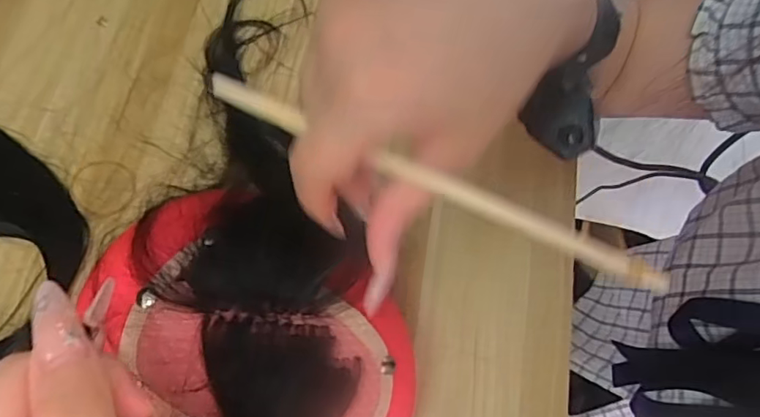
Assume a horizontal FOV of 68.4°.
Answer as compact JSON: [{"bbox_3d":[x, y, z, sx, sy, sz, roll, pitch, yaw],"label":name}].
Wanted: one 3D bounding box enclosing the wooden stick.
[{"bbox_3d":[0.019,-0.010,0.203,0.176,0.007,0.008,24,71,5],"label":"wooden stick"}]

